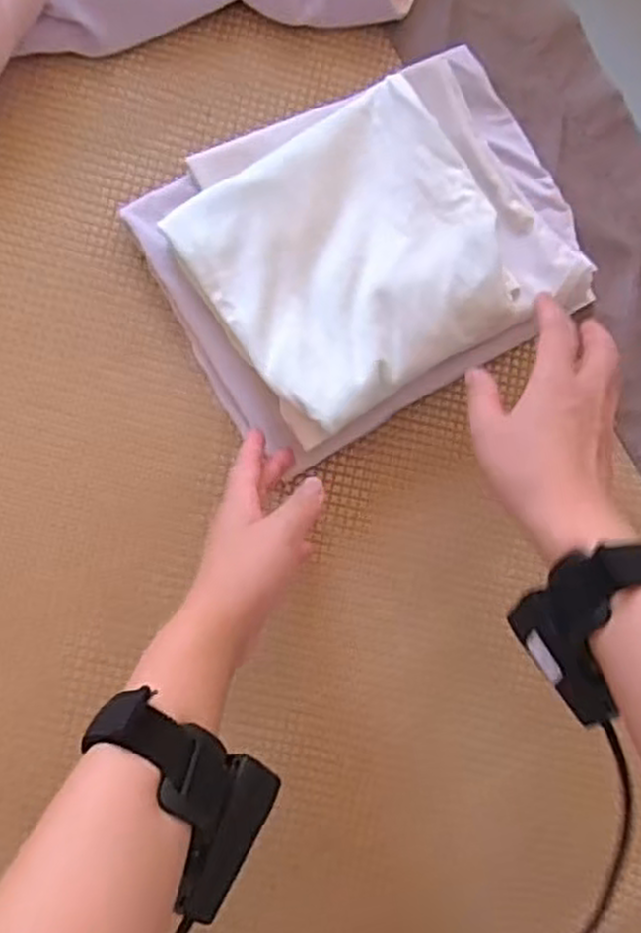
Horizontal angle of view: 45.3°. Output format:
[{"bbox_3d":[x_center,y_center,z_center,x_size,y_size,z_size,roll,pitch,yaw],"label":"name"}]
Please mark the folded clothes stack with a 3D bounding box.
[{"bbox_3d":[0.037,-0.140,0.485,0.258,0.064,0.198,-27,88,-9],"label":"folded clothes stack"}]

